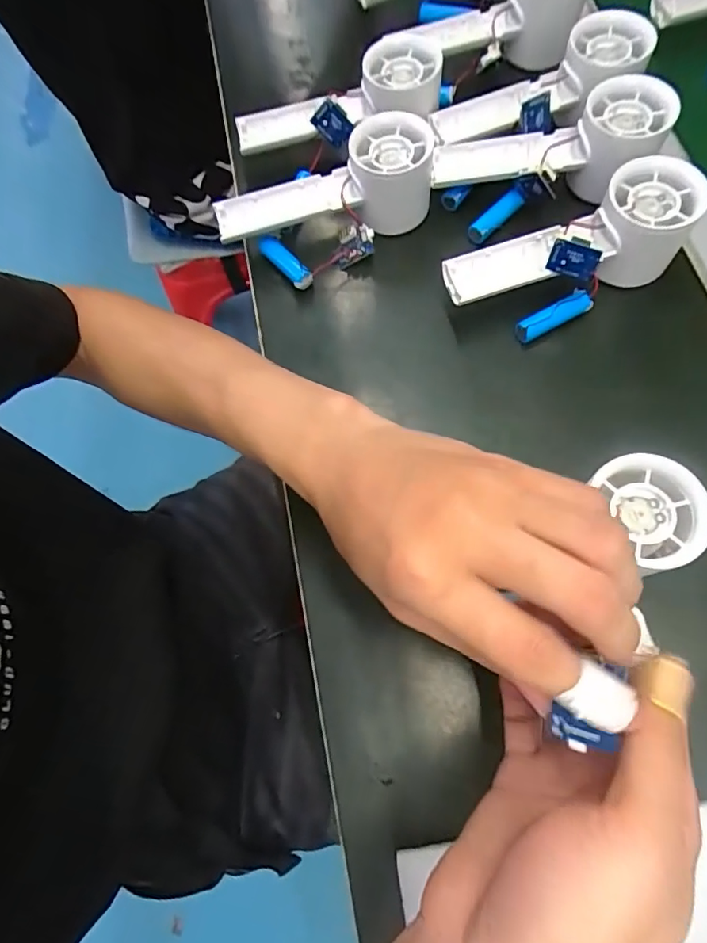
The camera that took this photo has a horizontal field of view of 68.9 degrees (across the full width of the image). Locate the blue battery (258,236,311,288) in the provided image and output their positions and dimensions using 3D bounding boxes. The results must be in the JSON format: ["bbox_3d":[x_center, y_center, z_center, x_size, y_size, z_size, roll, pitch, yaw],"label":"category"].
[{"bbox_3d":[-0.050,-0.154,0.378,0.013,0.014,0.052,-37,71,-8],"label":"blue battery"}]

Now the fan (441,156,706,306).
[{"bbox_3d":[0.140,-0.144,0.335,0.160,0.050,0.055,-19,69,-1],"label":"fan"}]

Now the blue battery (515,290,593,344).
[{"bbox_3d":[0.132,-0.102,0.340,0.057,0.014,0.013,-28,70,-4],"label":"blue battery"}]

